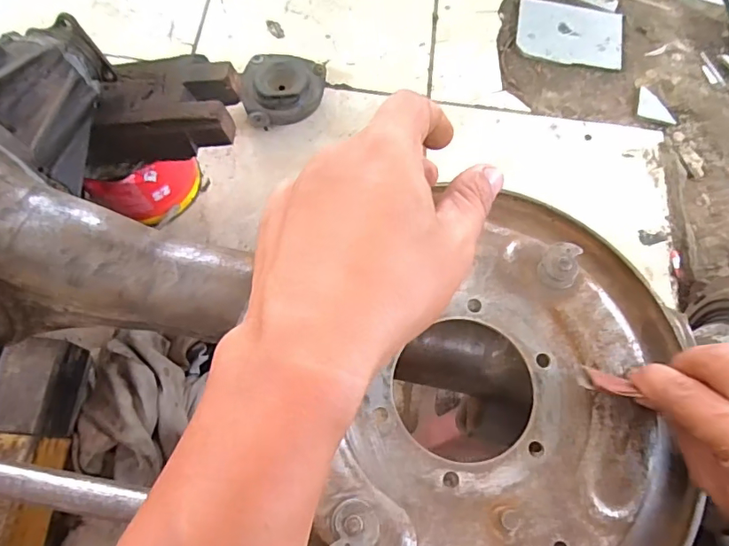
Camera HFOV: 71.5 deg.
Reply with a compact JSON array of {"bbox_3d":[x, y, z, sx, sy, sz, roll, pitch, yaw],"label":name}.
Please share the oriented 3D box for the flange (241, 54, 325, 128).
[{"bbox_3d":[-0.130,-0.295,0.818,0.128,0.047,0.136,1,70,-4],"label":"flange"}]

